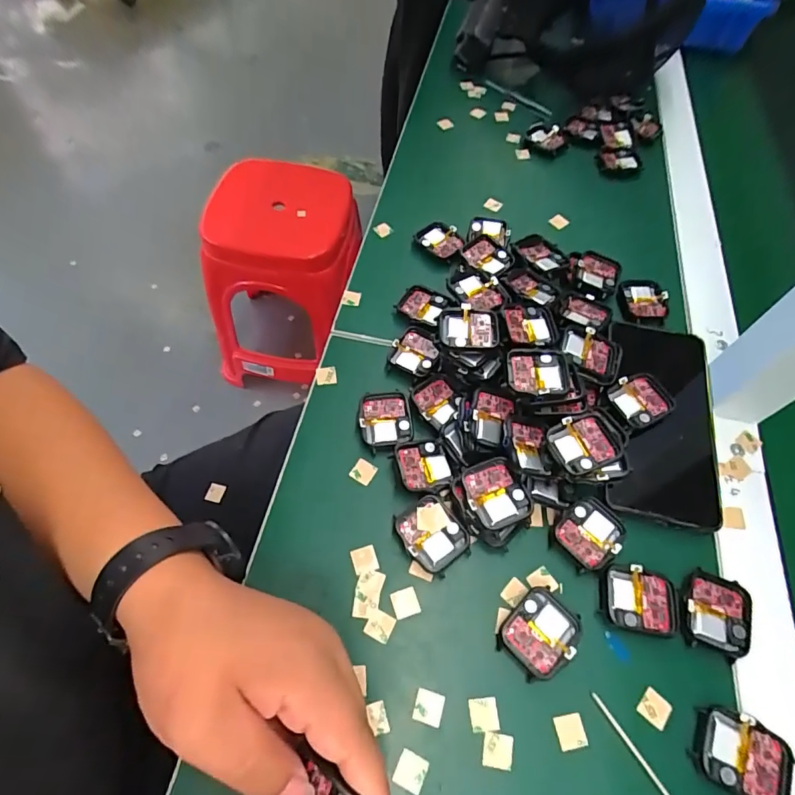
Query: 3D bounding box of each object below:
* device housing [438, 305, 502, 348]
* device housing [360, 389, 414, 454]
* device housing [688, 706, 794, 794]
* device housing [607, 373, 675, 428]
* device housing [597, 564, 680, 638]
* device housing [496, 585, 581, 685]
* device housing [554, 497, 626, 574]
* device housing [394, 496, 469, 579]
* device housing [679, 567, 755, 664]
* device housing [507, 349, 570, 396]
[{"bbox_3d":[0.053,-0.050,0.351,0.044,0.011,0.039,2,60,-2],"label":"device housing"},{"bbox_3d":[-0.009,0.018,0.350,0.038,0.012,0.043,-3,60,-5],"label":"device housing"},{"bbox_3d":[0.185,0.193,0.255,0.043,0.011,0.038,25,62,11],"label":"device housing"},{"bbox_3d":[0.179,0.001,0.350,0.040,0.006,0.037,-29,67,-9],"label":"device housing"},{"bbox_3d":[0.149,0.124,0.291,0.045,0.006,0.037,12,60,4],"label":"device housing"},{"bbox_3d":[0.085,0.139,0.282,0.038,0.012,0.045,41,66,19],"label":"device housing"},{"bbox_3d":[0.126,0.089,0.312,0.042,0.007,0.037,-31,66,-19],"label":"device housing"},{"bbox_3d":[0.023,0.090,0.309,0.038,0.011,0.045,-31,66,-19],"label":"device housing"},{"bbox_3d":[0.194,0.131,0.289,0.040,0.005,0.045,21,61,9],"label":"device housing"},{"bbox_3d":[0.099,-0.015,0.337,0.042,0.016,0.039,4,60,0],"label":"device housing"}]

